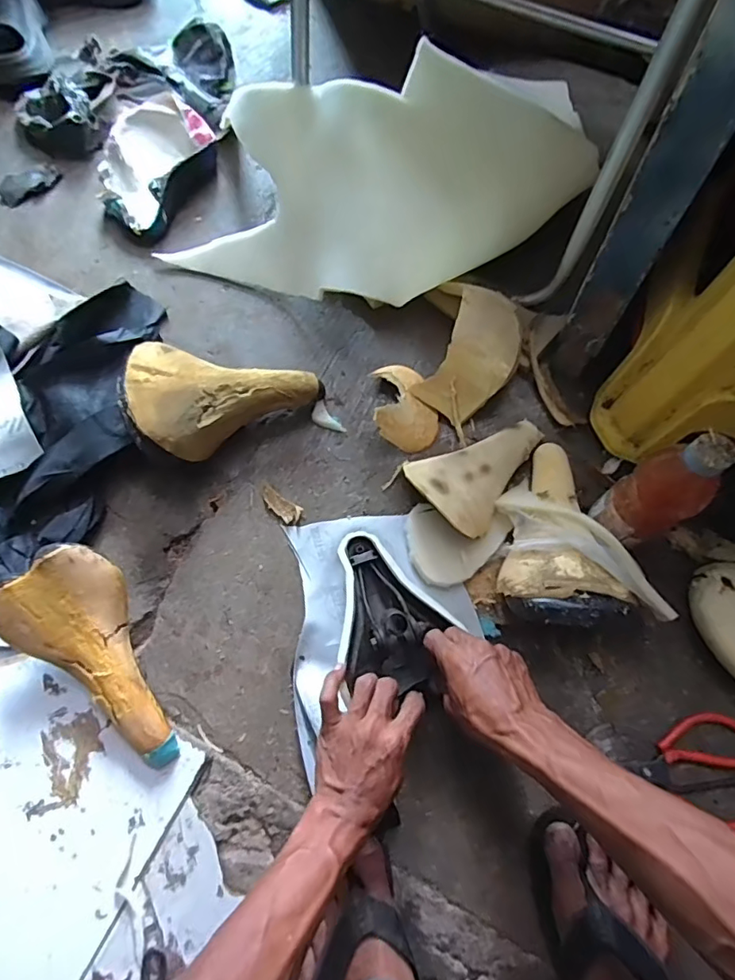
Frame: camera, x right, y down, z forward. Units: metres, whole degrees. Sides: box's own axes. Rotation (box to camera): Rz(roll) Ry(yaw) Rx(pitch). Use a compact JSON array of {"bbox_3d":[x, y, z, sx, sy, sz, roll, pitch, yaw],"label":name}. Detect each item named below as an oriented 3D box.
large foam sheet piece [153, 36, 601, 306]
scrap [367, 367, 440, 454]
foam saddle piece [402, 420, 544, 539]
[{"bbox_3d":[-0.005,-0.381,0.694,0.521,0.219,0.258,19,72,6],"label":"large foam sheet piece"},{"bbox_3d":[0.049,-0.112,0.683,0.084,0.049,0.123,-6,71,-2],"label":"scrap"},{"bbox_3d":[0.145,-0.012,0.630,0.174,0.034,0.110,-20,72,-5],"label":"foam saddle piece"}]

